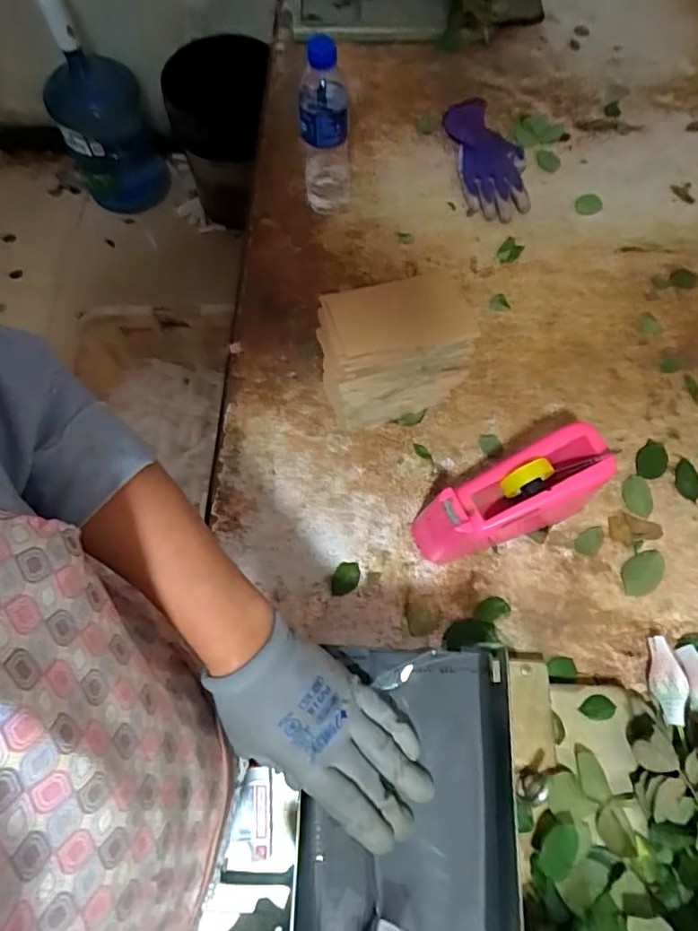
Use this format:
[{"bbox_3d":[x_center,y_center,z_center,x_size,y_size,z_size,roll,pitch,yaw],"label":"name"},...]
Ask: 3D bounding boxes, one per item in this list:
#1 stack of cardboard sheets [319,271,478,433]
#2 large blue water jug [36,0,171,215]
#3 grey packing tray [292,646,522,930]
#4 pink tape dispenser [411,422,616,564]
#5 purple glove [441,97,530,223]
[{"bbox_3d":[0.046,-0.124,0.614,0.151,0.164,0.096,-16,70,-6],"label":"stack of cardboard sheets"},{"bbox_3d":[-0.669,-0.934,1.505,0.240,0.542,0.249,-29,72,-10],"label":"large blue water jug"},{"bbox_3d":[0.047,0.247,0.405,0.159,0.039,0.208,3,69,1],"label":"grey packing tray"},{"bbox_3d":[0.165,0.037,0.587,0.207,0.106,0.083,-24,71,-9],"label":"pink tape dispenser"},{"bbox_3d":[0.203,-0.444,0.787,0.099,0.069,0.175,-6,69,-2],"label":"purple glove"}]

